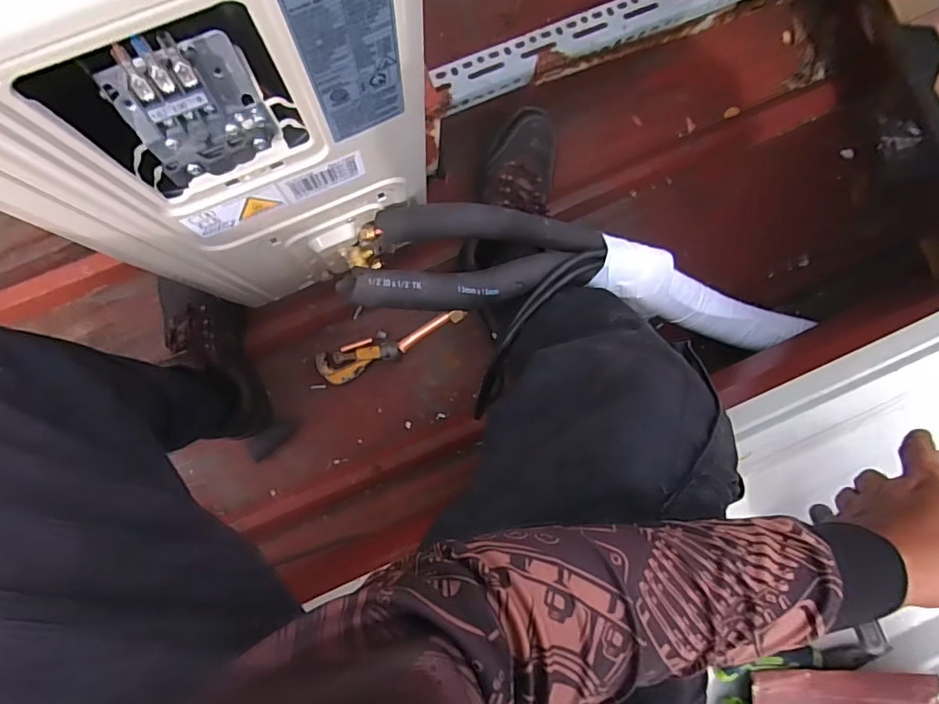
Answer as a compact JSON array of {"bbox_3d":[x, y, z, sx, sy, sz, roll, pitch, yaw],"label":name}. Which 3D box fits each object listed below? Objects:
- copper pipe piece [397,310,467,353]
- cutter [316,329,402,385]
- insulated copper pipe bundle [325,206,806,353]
[{"bbox_3d":[-0.041,-0.024,0.580,0.080,0.015,0.015,-27,87,0],"label":"copper pipe piece"},{"bbox_3d":[-0.178,0.009,0.868,0.132,0.025,0.055,-22,87,1],"label":"cutter"},{"bbox_3d":[0.158,-0.079,0.627,0.574,0.071,0.106,6,87,-23],"label":"insulated copper pipe bundle"}]

